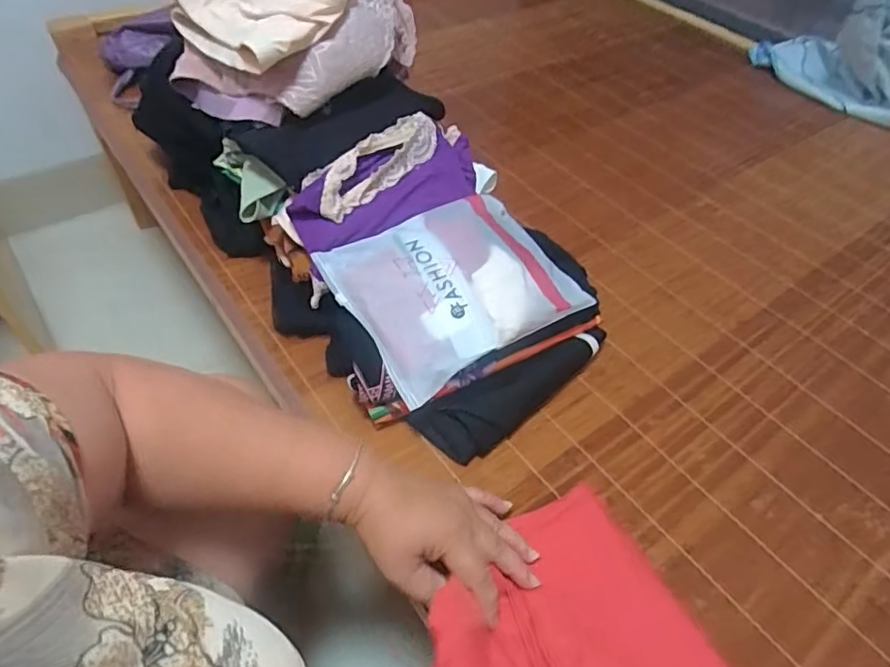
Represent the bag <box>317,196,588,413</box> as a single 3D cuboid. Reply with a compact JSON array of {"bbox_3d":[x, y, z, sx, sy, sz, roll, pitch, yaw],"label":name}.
[{"bbox_3d":[0.009,-0.055,0.561,0.210,0.054,0.179,-25,54,-26],"label":"bag"}]

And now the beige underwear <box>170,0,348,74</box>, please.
[{"bbox_3d":[-0.197,-0.357,0.620,0.175,0.078,0.204,-17,51,-20],"label":"beige underwear"}]

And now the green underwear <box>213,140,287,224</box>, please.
[{"bbox_3d":[-0.224,-0.181,0.647,0.054,0.039,0.113,-18,52,-21],"label":"green underwear"}]

